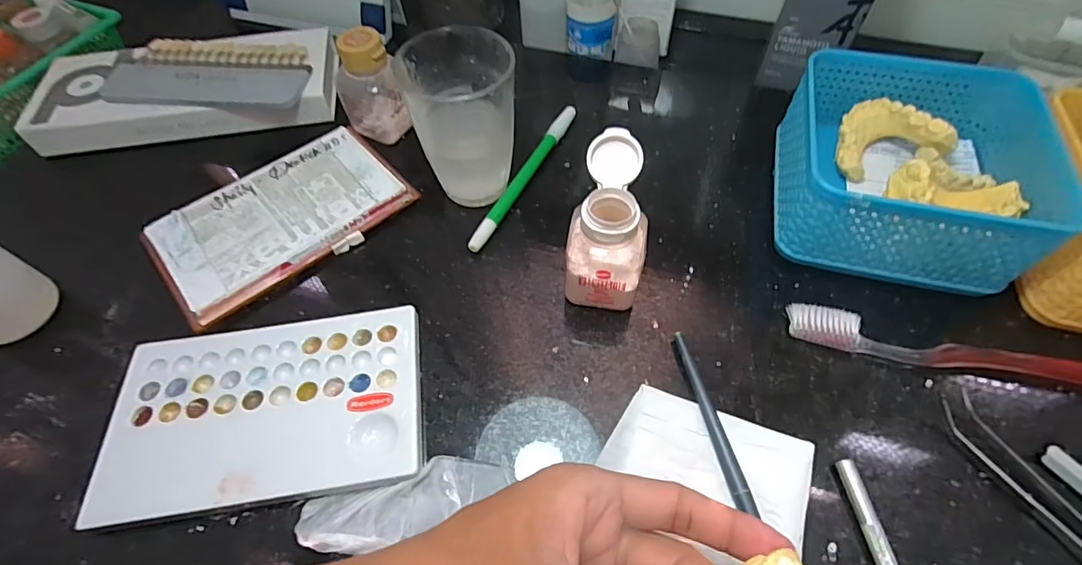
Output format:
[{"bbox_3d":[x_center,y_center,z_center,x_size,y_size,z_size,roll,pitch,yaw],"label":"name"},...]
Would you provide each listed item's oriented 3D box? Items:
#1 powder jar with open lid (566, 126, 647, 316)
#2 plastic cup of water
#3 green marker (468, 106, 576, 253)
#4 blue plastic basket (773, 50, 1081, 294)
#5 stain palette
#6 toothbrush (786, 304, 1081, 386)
[{"bbox_3d":[0.039,-0.030,0.278,0.041,0.075,0.067,11,59,7],"label":"powder jar with open lid"},{"bbox_3d":[-0.048,-0.100,0.314,0.063,0.093,0.062,0,58,0],"label":"plastic cup of water"},{"bbox_3d":[-0.009,-0.075,0.347,0.012,0.011,0.143,23,61,14],"label":"green marker"},{"bbox_3d":[0.220,-0.069,0.304,0.129,0.067,0.129,13,59,8],"label":"blue plastic basket"},{"bbox_3d":[-0.139,0.065,0.259,0.152,0.013,0.093,-8,58,-5],"label":"stain palette"},{"bbox_3d":[0.229,0.040,0.264,0.187,0.014,0.020,13,59,8],"label":"toothbrush"}]

